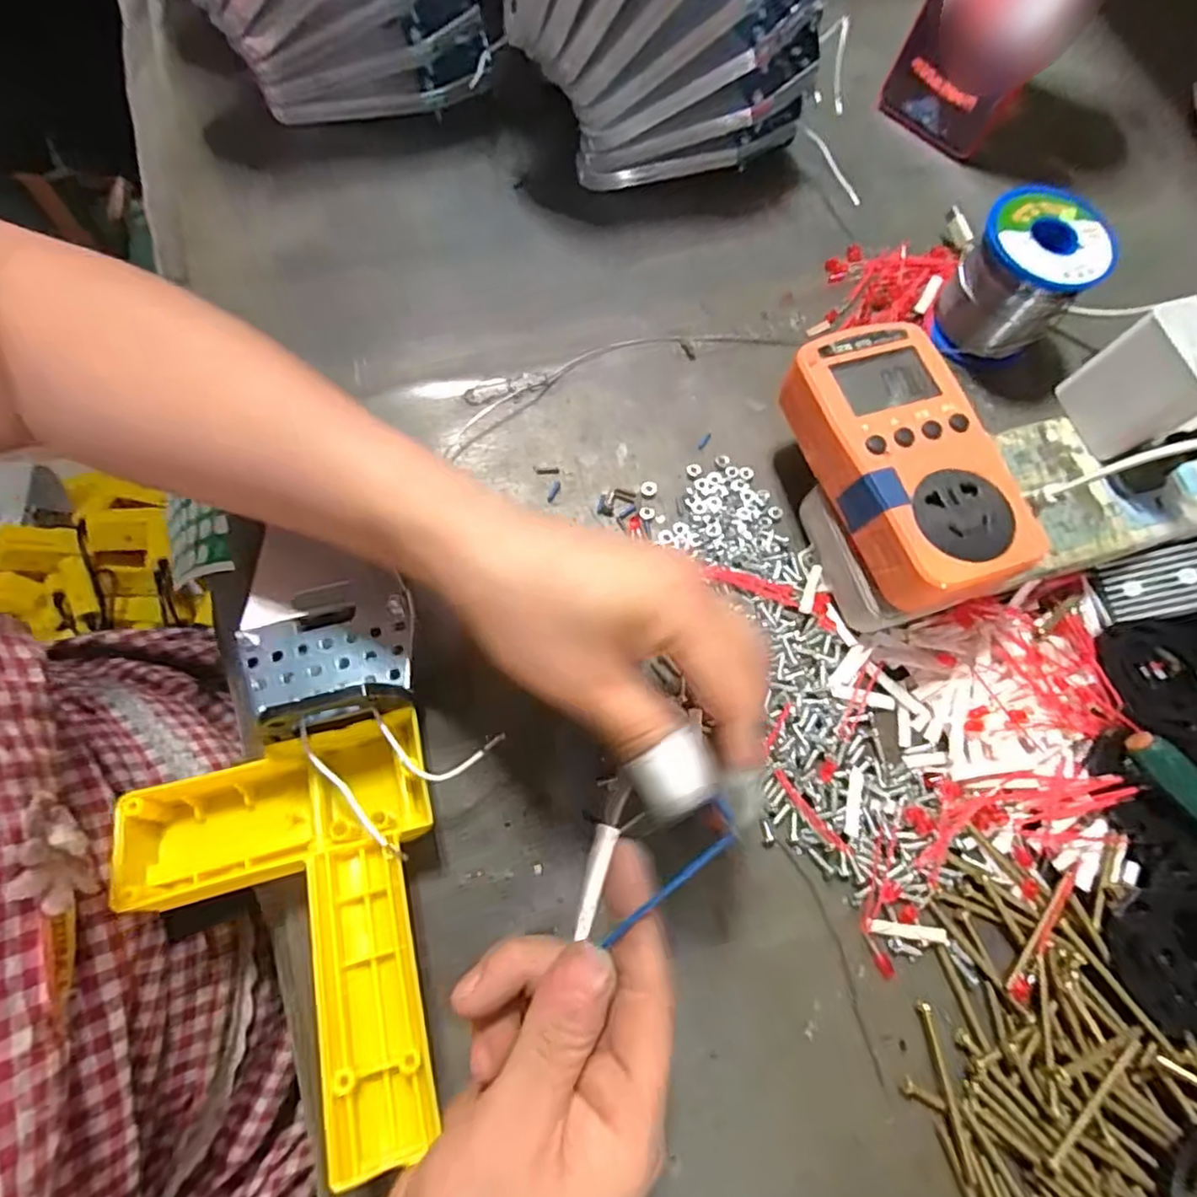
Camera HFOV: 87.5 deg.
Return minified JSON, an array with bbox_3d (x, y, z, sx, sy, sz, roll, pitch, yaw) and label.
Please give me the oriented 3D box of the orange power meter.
[{"bbox_3d":[0.135,-0.060,0.276,0.066,0.029,0.125,-18,74,-9],"label":"orange power meter"}]

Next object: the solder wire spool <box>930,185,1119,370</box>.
[{"bbox_3d":[0.231,-0.175,0.348,0.062,0.069,0.060,1,71,-2],"label":"solder wire spool"}]

